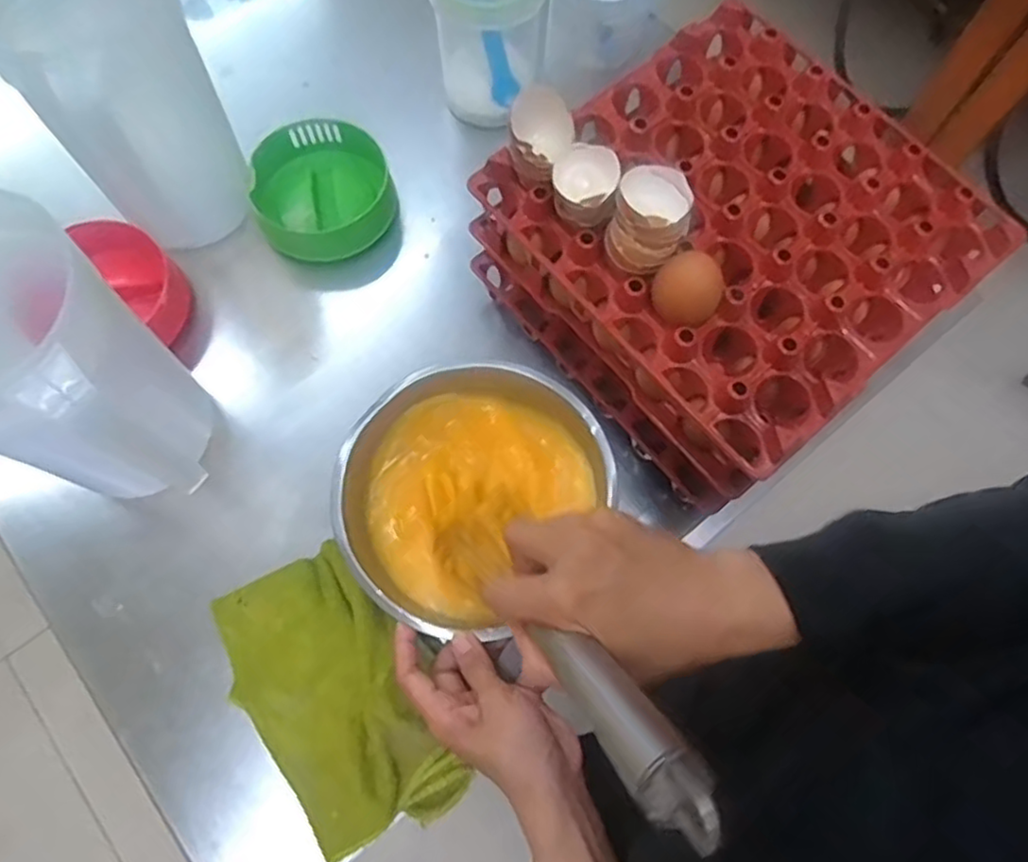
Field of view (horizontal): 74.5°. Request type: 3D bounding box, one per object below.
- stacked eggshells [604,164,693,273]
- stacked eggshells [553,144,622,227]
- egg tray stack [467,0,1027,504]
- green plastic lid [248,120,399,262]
[{"bbox_3d":[0.089,-0.139,0.435,0.048,0.043,0.057,18,71,5],"label":"stacked eggshells"},{"bbox_3d":[0.046,-0.161,0.447,0.041,0.039,0.039,10,71,2],"label":"stacked eggshells"},{"bbox_3d":[0.163,-0.141,0.525,0.274,0.122,0.281,-39,76,-14],"label":"egg tray stack"},{"bbox_3d":[-0.172,-0.215,0.622,0.120,0.052,0.123,1,71,-1],"label":"green plastic lid"}]

